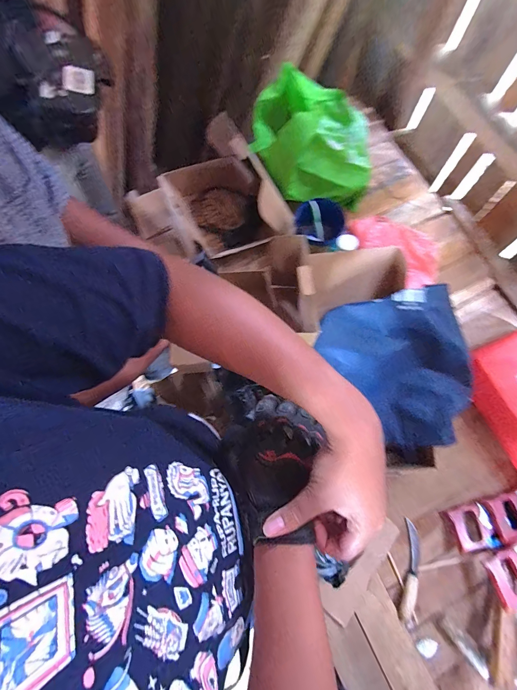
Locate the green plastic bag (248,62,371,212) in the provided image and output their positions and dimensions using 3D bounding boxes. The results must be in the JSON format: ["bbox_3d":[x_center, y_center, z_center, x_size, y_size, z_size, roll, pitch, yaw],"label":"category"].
[{"bbox_3d":[0.165,-0.615,0.971,0.364,0.219,0.279,4,71,0],"label":"green plastic bag"}]

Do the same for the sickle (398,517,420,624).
[{"bbox_3d":[0.361,0.533,0.729,0.036,0.029,0.203,18,71,5],"label":"sickle"}]

